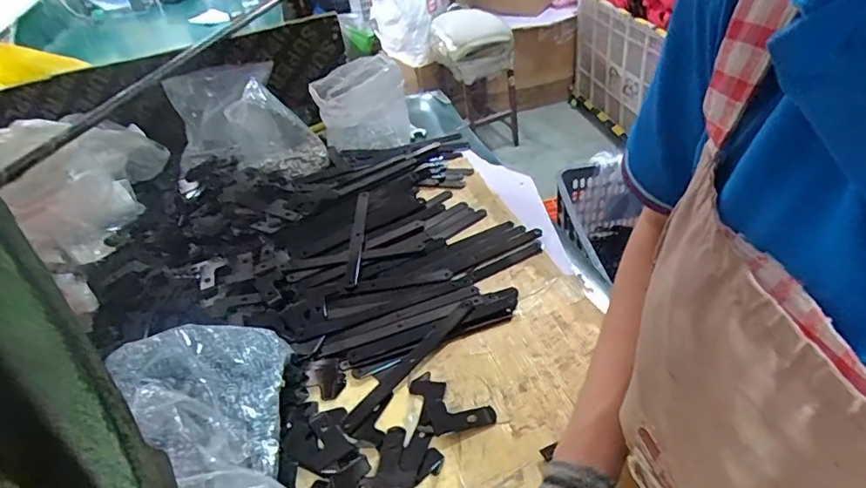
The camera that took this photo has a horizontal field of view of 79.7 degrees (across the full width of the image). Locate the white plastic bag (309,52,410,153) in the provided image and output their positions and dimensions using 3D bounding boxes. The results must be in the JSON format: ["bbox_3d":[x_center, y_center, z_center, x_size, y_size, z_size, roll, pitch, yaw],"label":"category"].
[{"bbox_3d":[-0.131,-0.251,0.933,0.145,0.156,0.144,-21,41,-14],"label":"white plastic bag"}]

